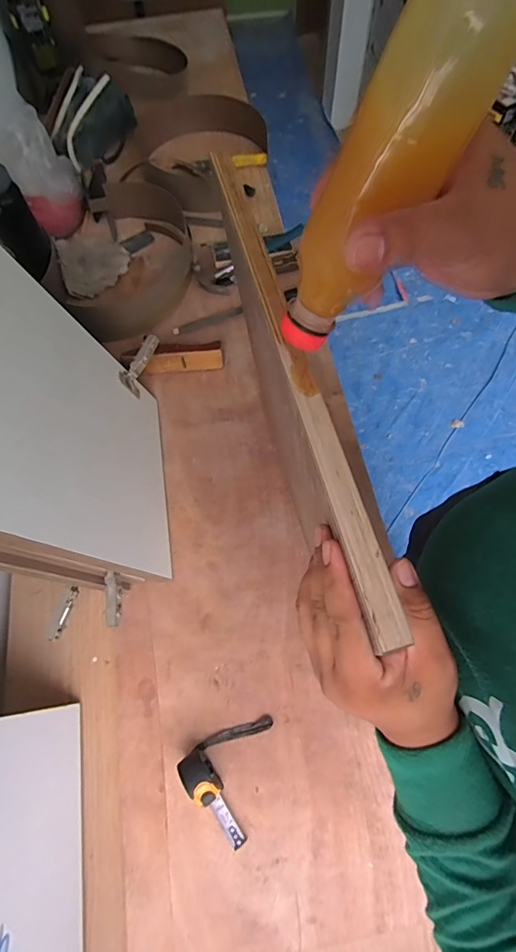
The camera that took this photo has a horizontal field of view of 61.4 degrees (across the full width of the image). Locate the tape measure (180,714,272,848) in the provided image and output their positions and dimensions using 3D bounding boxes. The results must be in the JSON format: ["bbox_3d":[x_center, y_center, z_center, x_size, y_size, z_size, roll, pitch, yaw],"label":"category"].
[{"bbox_3d":[-0.020,0.389,0.574,0.127,0.058,0.122,-38,73,-16],"label":"tape measure"}]

